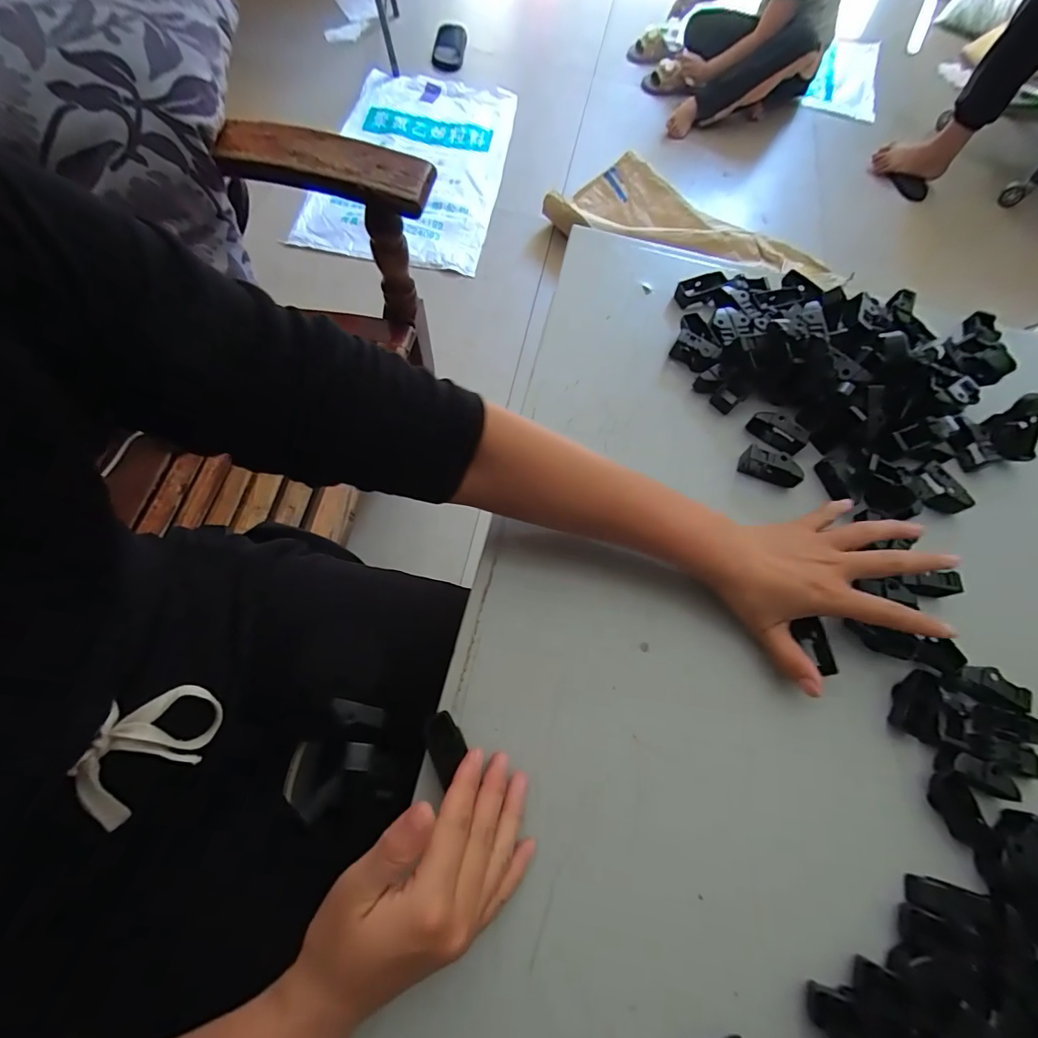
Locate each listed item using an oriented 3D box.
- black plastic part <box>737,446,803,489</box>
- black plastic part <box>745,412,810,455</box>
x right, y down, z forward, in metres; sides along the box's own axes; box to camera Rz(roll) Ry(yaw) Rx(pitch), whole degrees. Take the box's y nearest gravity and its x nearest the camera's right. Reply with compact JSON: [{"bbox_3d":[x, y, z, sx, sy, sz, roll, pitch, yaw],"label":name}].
[{"bbox_3d":[0.215,-0.047,0.392,0.050,0.025,0.019,19,67,3],"label":"black plastic part"},{"bbox_3d":[0.232,-0.081,0.412,0.050,0.023,0.019,33,69,9],"label":"black plastic part"}]

